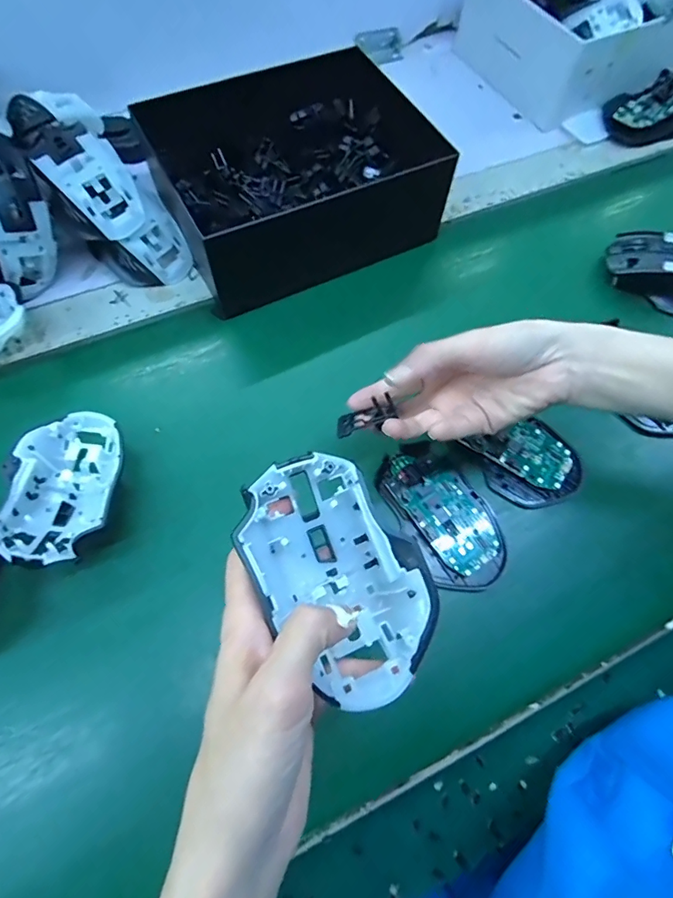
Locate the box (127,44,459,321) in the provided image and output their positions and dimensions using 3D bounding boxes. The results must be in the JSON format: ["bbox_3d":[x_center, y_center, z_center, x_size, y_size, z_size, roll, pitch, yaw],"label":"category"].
[{"bbox_3d":[-0.040,-0.258,0.432,0.226,0.083,0.198,-24,69,-11],"label":"box"}]

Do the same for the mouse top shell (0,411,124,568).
[{"bbox_3d":[-0.191,0.026,0.327,0.067,0.044,0.118,-5,67,-3],"label":"mouse top shell"}]

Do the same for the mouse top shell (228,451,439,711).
[{"bbox_3d":[0.000,0.059,0.221,0.070,0.039,0.110,-34,72,-15],"label":"mouse top shell"}]

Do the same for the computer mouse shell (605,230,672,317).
[{"bbox_3d":[0.311,-0.167,0.429,0.109,0.038,0.054,32,70,12],"label":"computer mouse shell"}]

